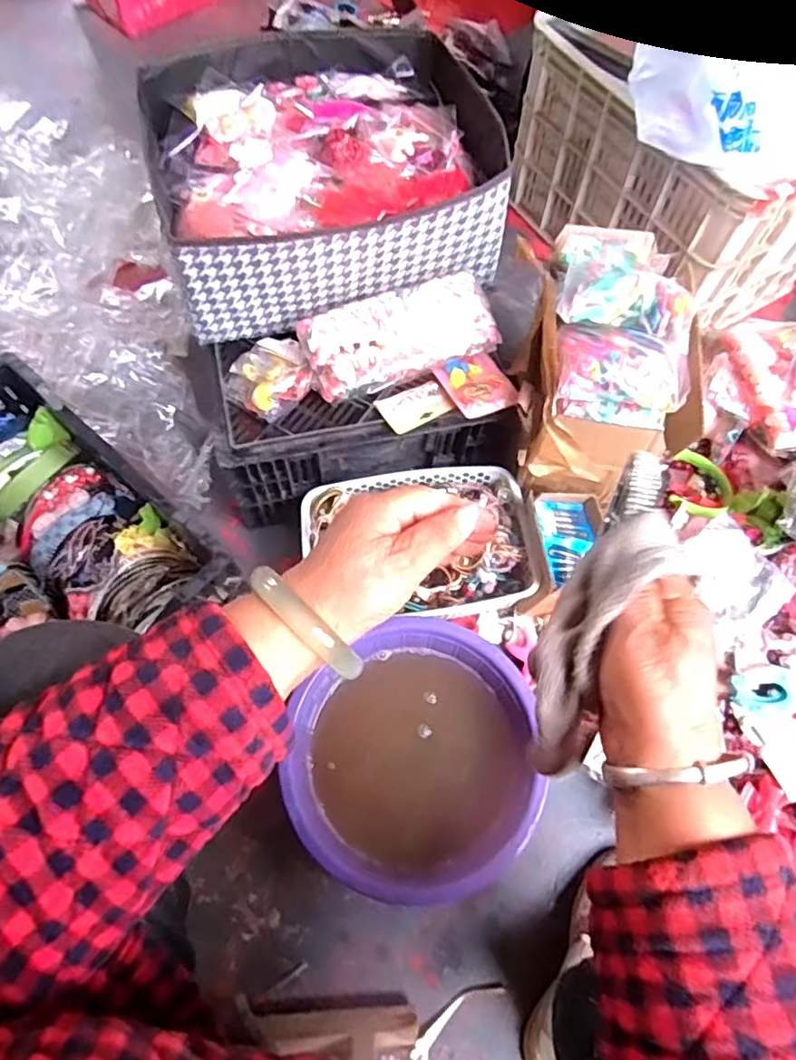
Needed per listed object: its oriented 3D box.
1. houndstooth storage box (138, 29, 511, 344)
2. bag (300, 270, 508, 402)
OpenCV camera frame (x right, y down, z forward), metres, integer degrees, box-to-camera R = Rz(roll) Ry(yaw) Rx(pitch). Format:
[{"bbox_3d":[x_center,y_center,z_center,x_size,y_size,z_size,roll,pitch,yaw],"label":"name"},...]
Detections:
[{"bbox_3d":[-0.094,-0.469,0.777,0.402,0.158,0.390,-9,66,-5],"label":"houndstooth storage box"},{"bbox_3d":[0.002,-0.238,0.745,0.236,0.064,0.096,-22,67,-11],"label":"bag"}]

